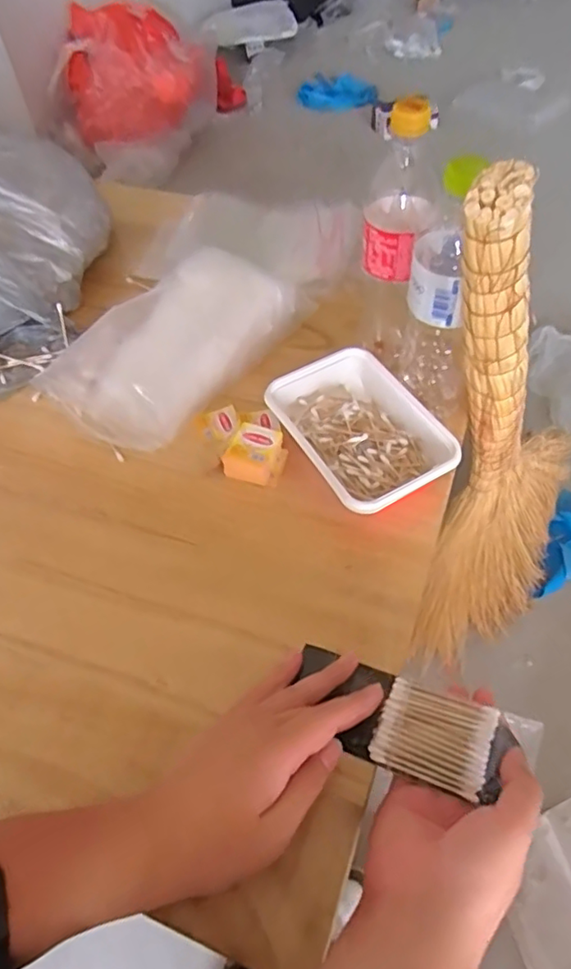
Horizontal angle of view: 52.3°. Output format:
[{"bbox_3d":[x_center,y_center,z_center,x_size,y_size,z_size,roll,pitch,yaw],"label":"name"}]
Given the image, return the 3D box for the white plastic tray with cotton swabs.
[{"bbox_3d":[0.071,-0.047,0.530,0.126,0.040,0.168,-26,56,-13],"label":"white plastic tray with cotton swabs"}]

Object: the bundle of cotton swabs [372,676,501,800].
[{"bbox_3d":[0.100,0.167,0.388,0.072,0.005,0.057,17,57,16],"label":"bundle of cotton swabs"}]

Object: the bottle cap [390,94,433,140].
[{"bbox_3d":[0.093,-0.270,0.430,0.028,0.022,0.028,-2,52,3],"label":"bottle cap"}]

